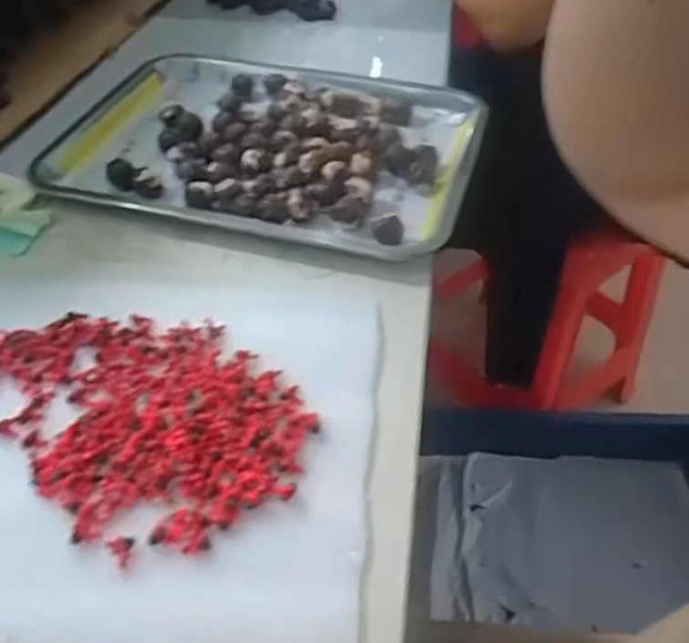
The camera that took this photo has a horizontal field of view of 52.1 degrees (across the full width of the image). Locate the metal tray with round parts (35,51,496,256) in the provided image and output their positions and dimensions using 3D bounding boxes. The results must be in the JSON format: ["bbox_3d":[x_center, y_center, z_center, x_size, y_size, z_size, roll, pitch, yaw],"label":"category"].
[{"bbox_3d":[-0.069,-0.167,0.621,0.358,0.034,0.257,13,47,12],"label":"metal tray with round parts"}]

